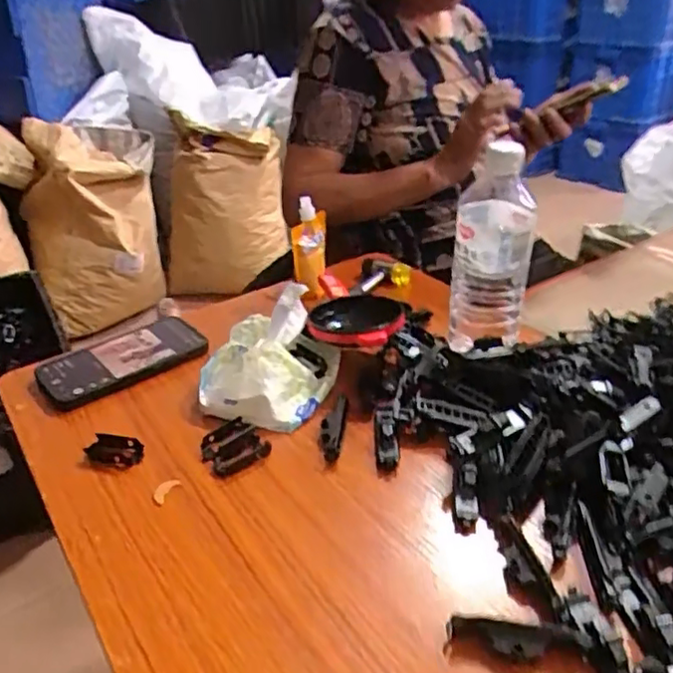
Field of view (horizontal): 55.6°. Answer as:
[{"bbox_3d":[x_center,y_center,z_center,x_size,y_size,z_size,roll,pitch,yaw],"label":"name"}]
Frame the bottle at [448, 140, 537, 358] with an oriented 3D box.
[{"bbox_3d":[0.138,-0.075,0.576,0.068,0.182,0.069,4,31,13],"label":"bottle"}]

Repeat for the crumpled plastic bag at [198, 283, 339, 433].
[{"bbox_3d":[-0.062,0.014,0.585,0.109,0.080,0.121,11,34,23],"label":"crumpled plastic bag"}]

